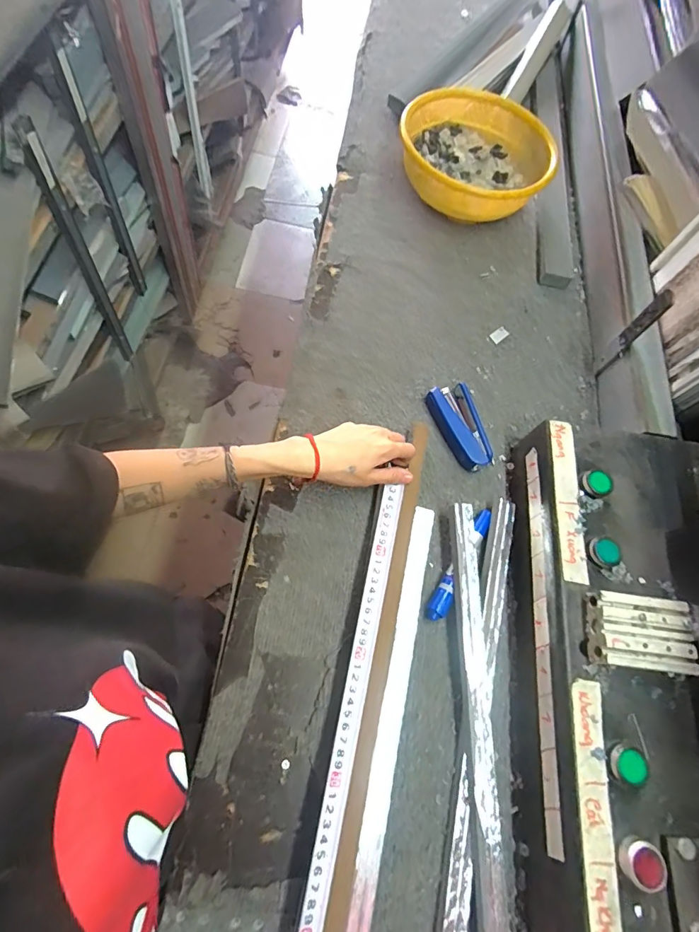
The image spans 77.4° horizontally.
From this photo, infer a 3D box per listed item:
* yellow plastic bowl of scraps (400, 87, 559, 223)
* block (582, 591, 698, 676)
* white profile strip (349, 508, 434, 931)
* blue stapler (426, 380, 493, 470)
[{"bbox_3d":[0.195,-0.478,0.674,0.230,0.075,0.240,30,67,4],"label":"yellow plastic bowl of scraps"},{"bbox_3d":[0.248,0.143,0.374,0.082,0.026,0.059,9,67,-5],"label":"block"},{"bbox_3d":[0.026,0.300,0.375,0.030,0.022,0.543,15,67,-2],"label":"white profile strip"},{"bbox_3d":[0.140,-0.049,0.530,0.054,0.020,0.108,-17,71,-14],"label":"blue stapler"}]

